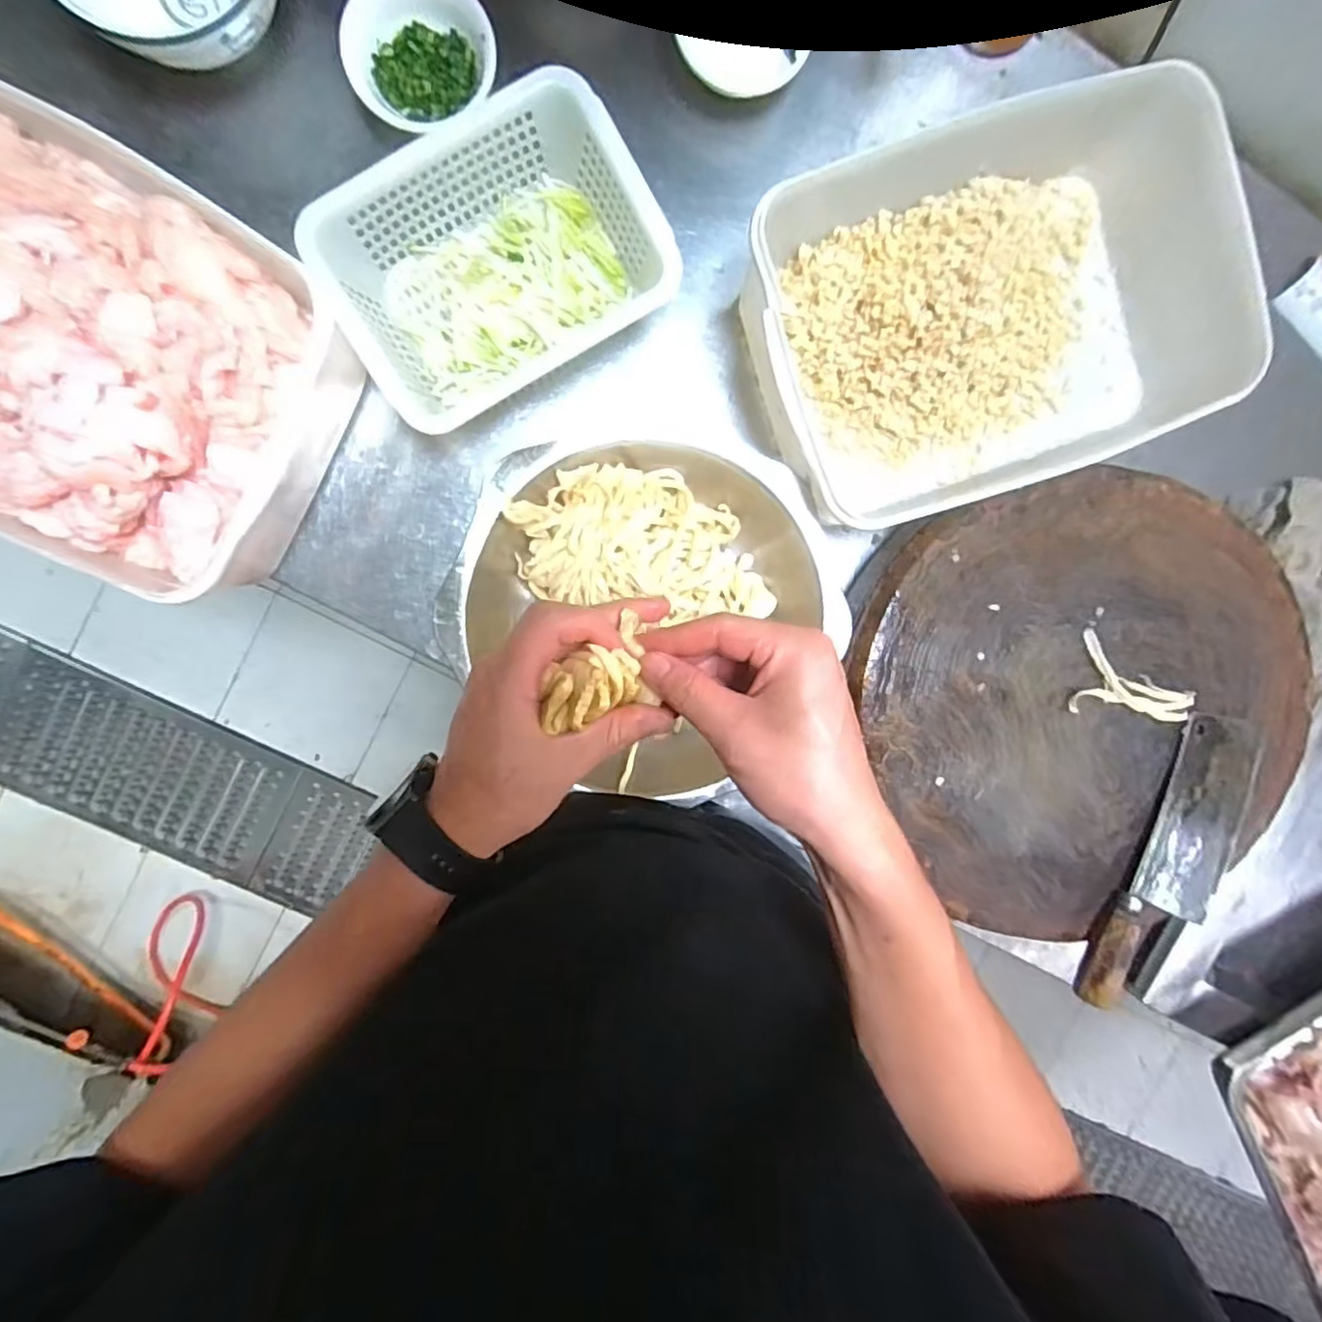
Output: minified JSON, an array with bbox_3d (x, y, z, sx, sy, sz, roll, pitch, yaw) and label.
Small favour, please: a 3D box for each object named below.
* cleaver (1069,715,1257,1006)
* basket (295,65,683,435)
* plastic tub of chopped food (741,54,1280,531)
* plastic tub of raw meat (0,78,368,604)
[{"bbox_3d":[0.466,0.183,0.560,0.095,0.034,0.276,22,93,-7],"label":"cleaver"},{"bbox_3d":[-0.134,-0.321,0.517,0.255,0.073,0.181,-32,98,-2],"label":"basket"},{"bbox_3d":[0.267,-0.287,0.535,0.385,0.104,0.276,-19,97,-3],"label":"plastic tub of chopped food"},{"bbox_3d":[-0.453,-0.236,0.467,0.384,0.119,0.281,29,92,-7],"label":"plastic tub of raw meat"}]

